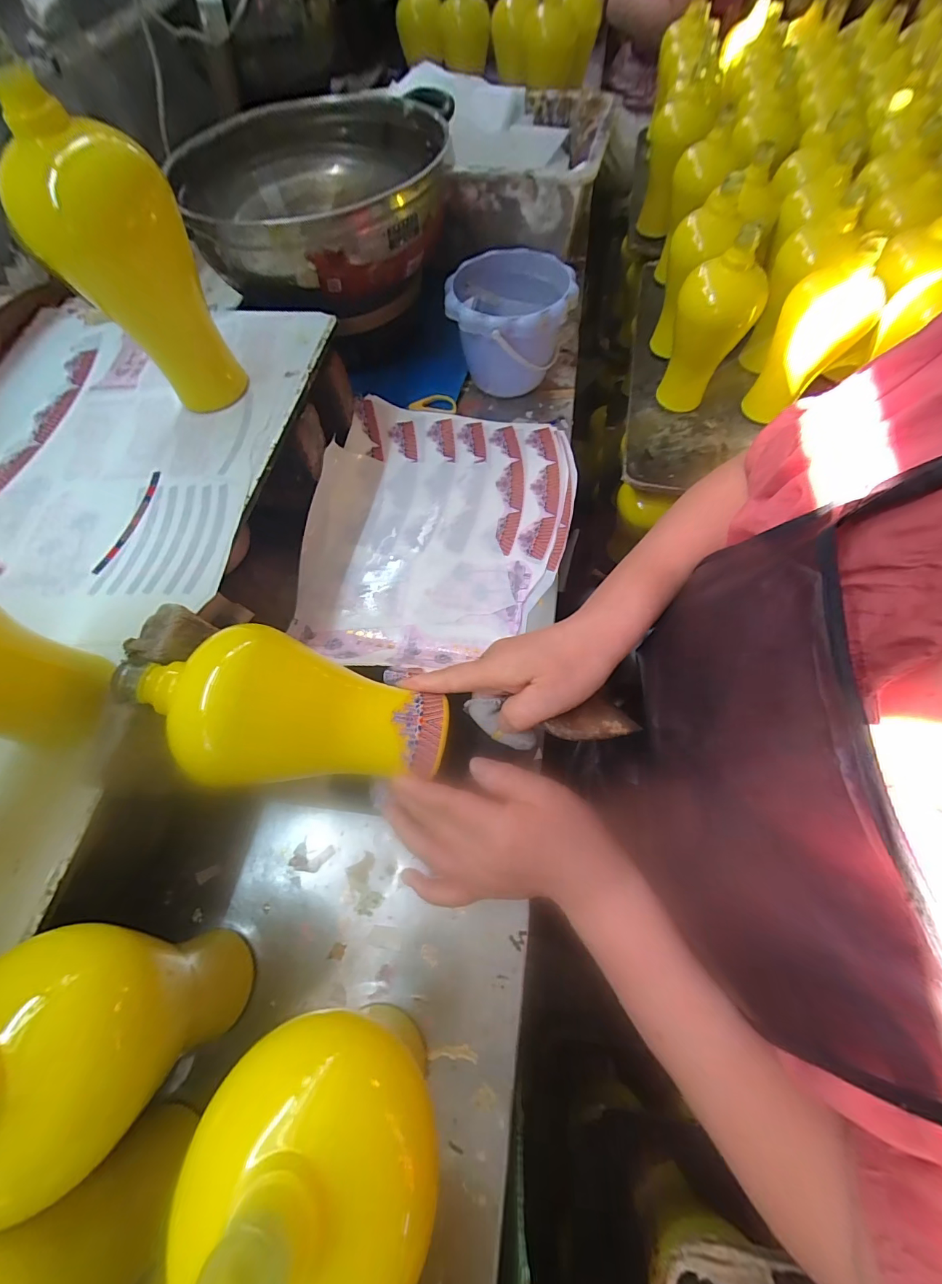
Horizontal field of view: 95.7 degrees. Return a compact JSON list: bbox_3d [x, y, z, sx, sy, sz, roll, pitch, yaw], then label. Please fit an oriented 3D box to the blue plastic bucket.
[{"bbox_3d":[0.053,-0.413,0.571,0.150,0.115,0.165,0,65,1],"label":"blue plastic bucket"}]

